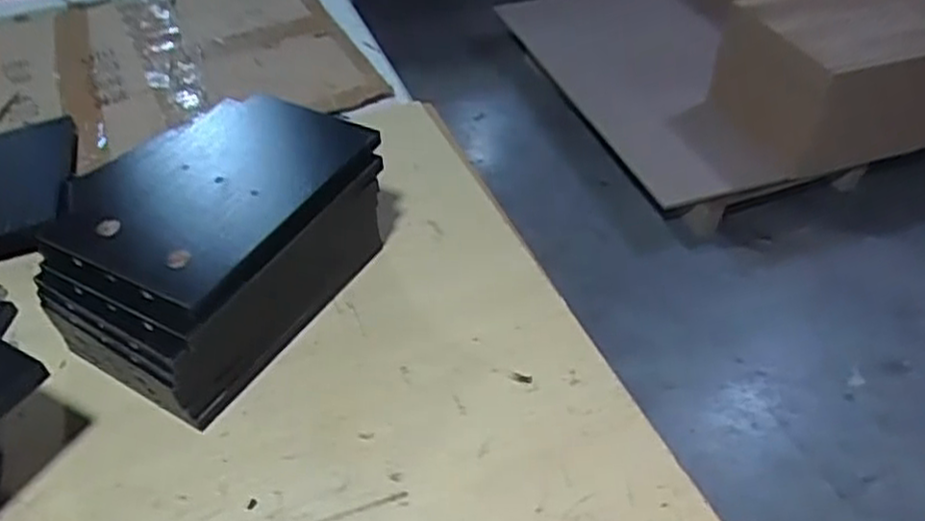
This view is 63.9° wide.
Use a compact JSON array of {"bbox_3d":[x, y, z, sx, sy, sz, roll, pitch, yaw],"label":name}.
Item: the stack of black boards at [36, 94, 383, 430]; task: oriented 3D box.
[{"bbox_3d":[-0.170,-0.013,0.541,0.137,0.104,0.221,23,49,21],"label":"stack of black boards"}]

